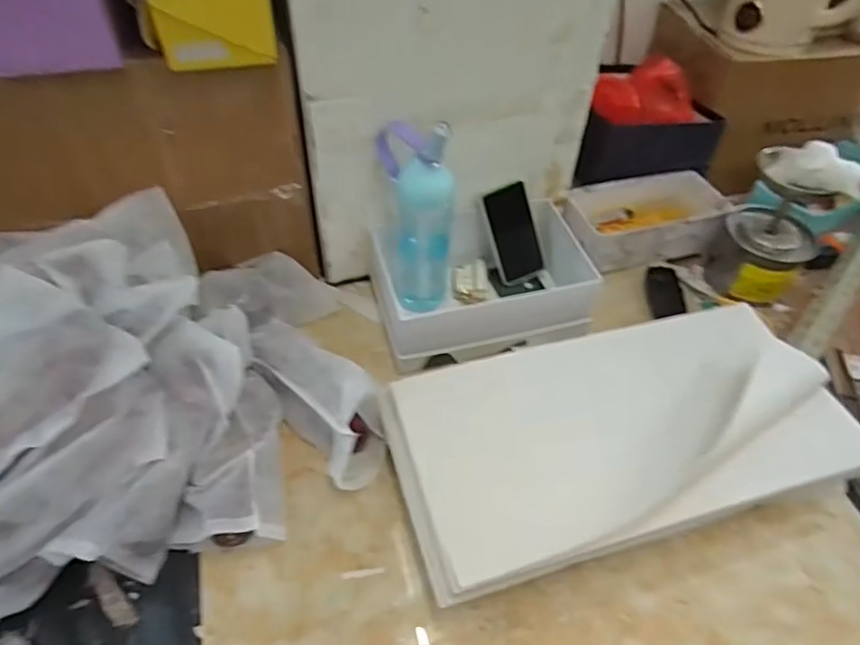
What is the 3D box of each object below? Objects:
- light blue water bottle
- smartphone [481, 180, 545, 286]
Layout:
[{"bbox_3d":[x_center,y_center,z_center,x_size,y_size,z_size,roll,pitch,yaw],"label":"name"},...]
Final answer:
[{"bbox_3d":[-0.021,-0.143,0.837,0.103,0.309,0.069,-6,51,-5],"label":"light blue water bottle"},{"bbox_3d":[0.133,-0.142,0.926,0.075,0.155,0.011,-21,22,-4],"label":"smartphone"}]

